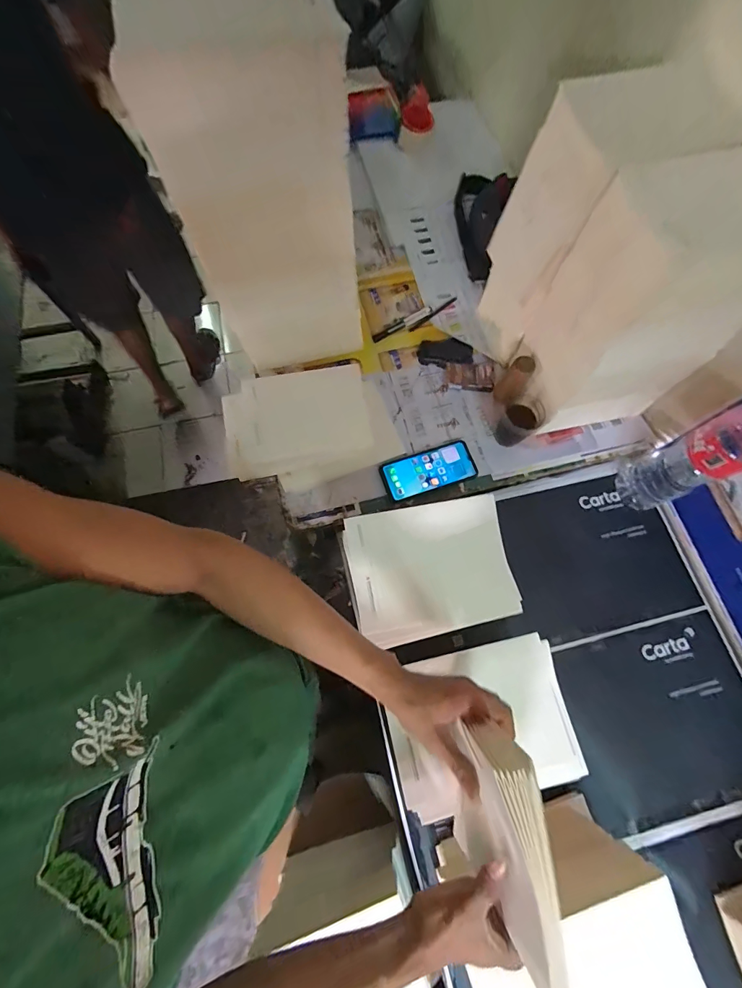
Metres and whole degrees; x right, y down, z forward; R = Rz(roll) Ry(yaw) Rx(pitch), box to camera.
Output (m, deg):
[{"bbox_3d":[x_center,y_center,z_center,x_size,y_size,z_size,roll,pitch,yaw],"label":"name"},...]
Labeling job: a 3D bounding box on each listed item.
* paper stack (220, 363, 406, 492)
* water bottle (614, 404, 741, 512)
[{"bbox_3d":[-0.112,-0.124,0.741,0.295,0.030,0.213,-13,79,-7],"label":"paper stack"},{"bbox_3d":[0.519,-0.056,0.632,0.086,0.310,0.094,-23,74,-8],"label":"water bottle"}]

